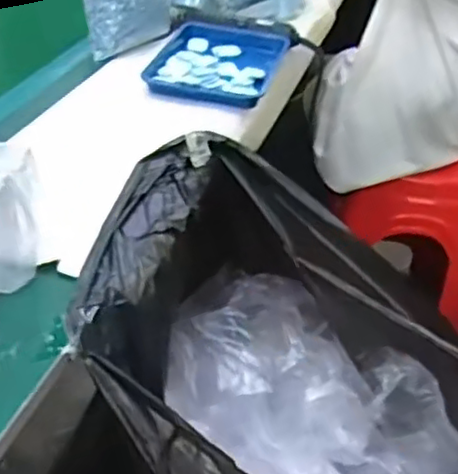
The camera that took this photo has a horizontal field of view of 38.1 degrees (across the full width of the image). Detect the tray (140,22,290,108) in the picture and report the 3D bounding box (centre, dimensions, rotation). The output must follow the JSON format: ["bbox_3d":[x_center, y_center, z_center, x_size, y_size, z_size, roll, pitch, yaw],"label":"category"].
[{"bbox_3d":[-0.016,-0.246,0.941,0.166,0.028,0.215,10,39,8],"label":"tray"}]

